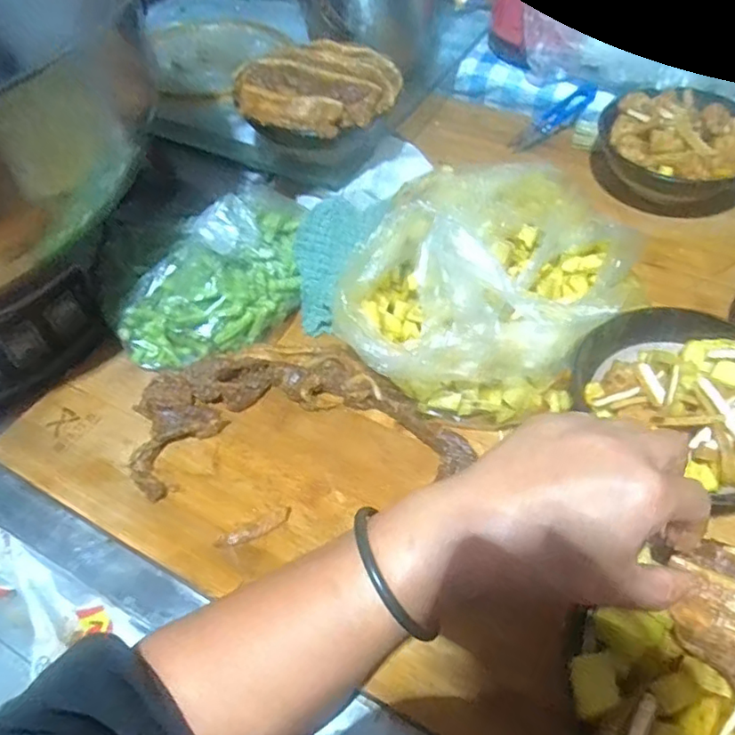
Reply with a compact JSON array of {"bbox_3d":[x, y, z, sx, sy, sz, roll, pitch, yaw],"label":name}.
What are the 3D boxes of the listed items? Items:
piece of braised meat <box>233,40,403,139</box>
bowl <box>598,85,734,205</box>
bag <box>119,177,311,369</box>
[{"bbox_3d":[-0.035,-0.218,0.463,0.103,0.026,0.108,-1,52,1],"label":"piece of braised meat"},{"bbox_3d":[0.271,-0.196,0.526,0.122,0.051,0.121,-1,52,1],"label":"bowl"},{"bbox_3d":[-0.096,-0.072,0.437,0.081,0.062,0.173,26,57,20],"label":"bag"}]

